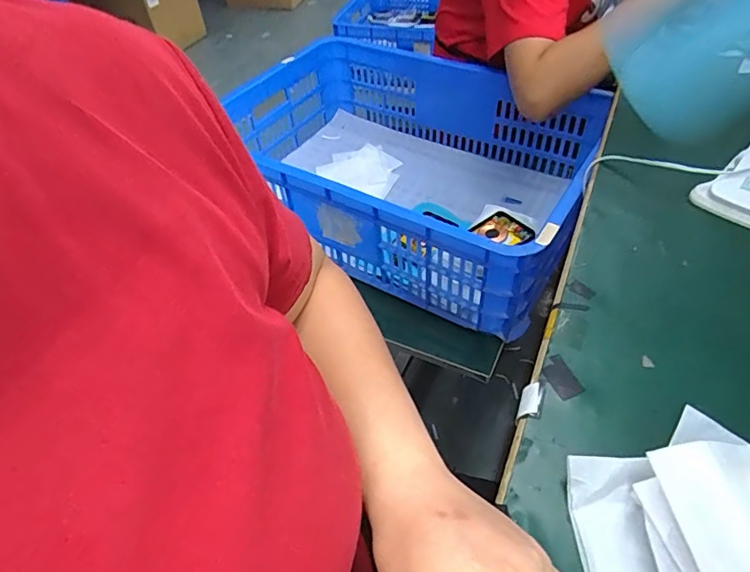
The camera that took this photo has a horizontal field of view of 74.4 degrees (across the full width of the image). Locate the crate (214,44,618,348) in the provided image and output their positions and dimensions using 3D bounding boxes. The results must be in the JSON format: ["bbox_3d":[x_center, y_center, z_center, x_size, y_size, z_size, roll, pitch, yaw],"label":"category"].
[{"bbox_3d":[0.046,-0.219,0.845,0.617,0.180,0.415,25,55,27],"label":"crate"}]

